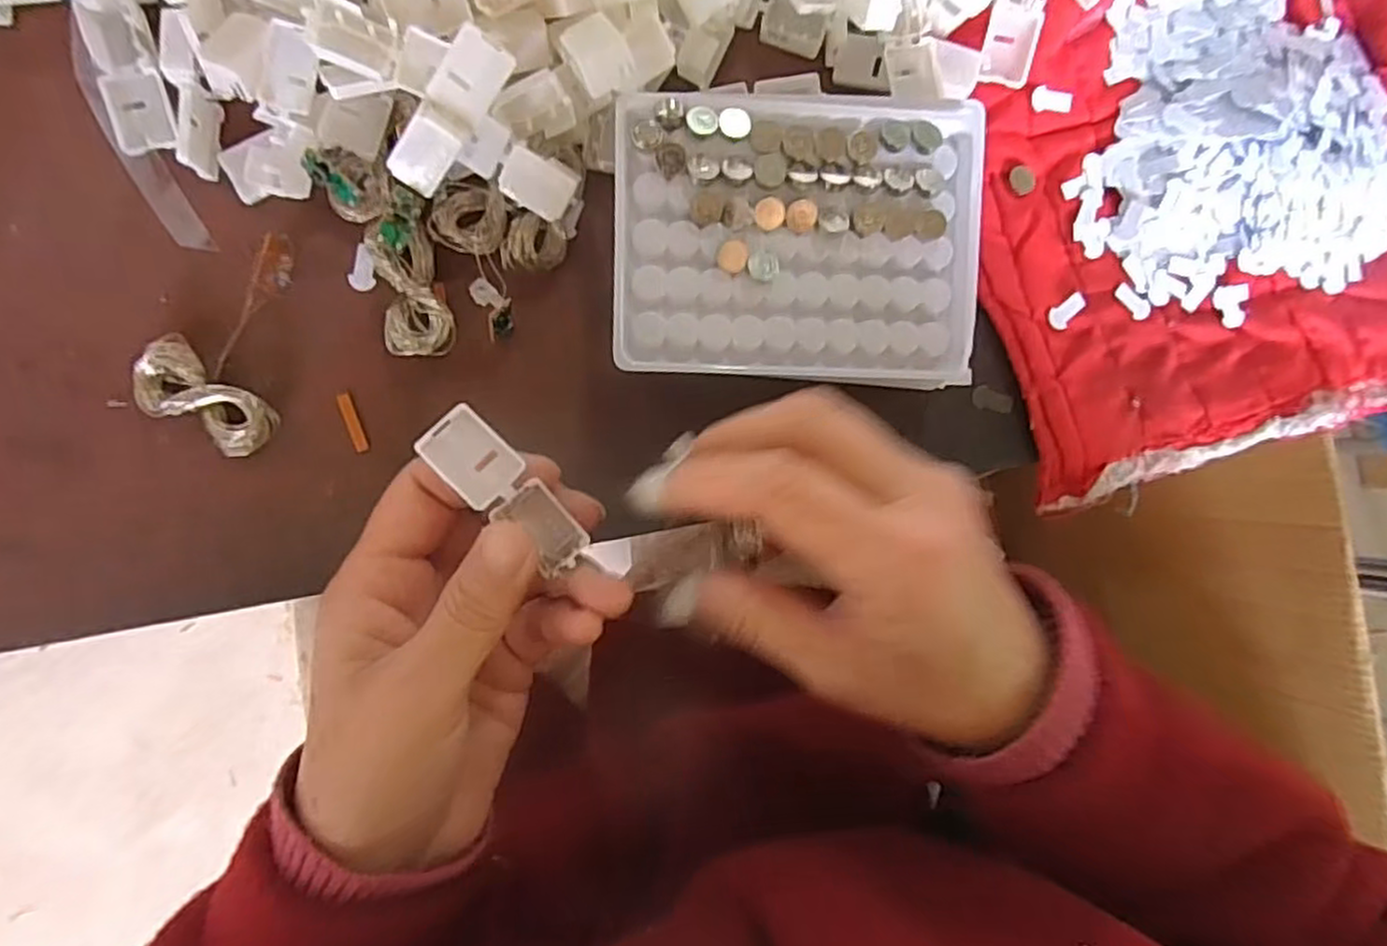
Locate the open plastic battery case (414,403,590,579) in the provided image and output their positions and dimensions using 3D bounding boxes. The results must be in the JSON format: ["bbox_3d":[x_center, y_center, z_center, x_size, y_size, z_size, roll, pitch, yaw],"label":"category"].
[{"bbox_3d":[-0.055,0.005,0.219,0.056,0.011,0.019,43,87,-5],"label":"open plastic battery case"}]

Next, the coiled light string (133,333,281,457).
[{"bbox_3d":[-0.176,-0.026,0.264,0.049,0.010,0.025,41,85,-6],"label":"coiled light string"}]

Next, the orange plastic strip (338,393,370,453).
[{"bbox_3d":[-0.127,-0.019,0.274,0.005,0.004,0.023,-18,94,-6],"label":"orange plastic strip"}]

